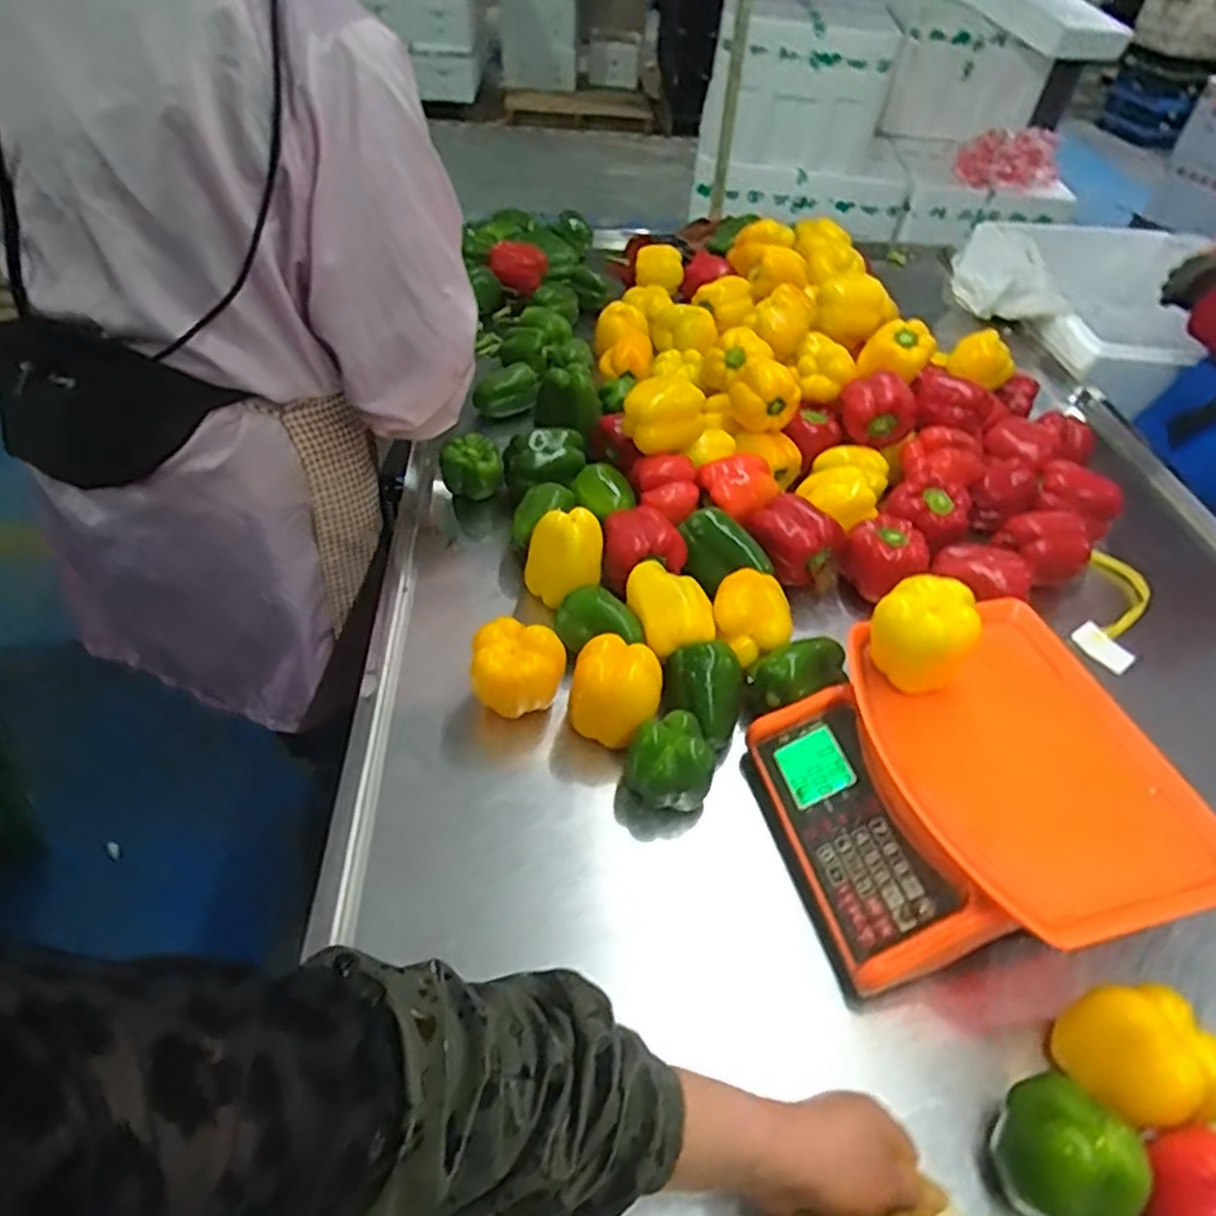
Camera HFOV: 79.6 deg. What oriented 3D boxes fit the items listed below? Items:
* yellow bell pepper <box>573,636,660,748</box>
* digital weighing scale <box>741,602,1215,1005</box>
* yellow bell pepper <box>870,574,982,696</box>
[{"bbox_3d":[0.007,0.078,0.687,0.083,0.069,0.075,15,47,9],"label":"yellow bell pepper"},{"bbox_3d":[0.292,0.156,0.611,0.286,0.130,0.273,-8,48,-12],"label":"digital weighing scale"},{"bbox_3d":[0.261,0.021,0.606,0.064,0.077,0.077,-30,56,-28],"label":"yellow bell pepper"}]

